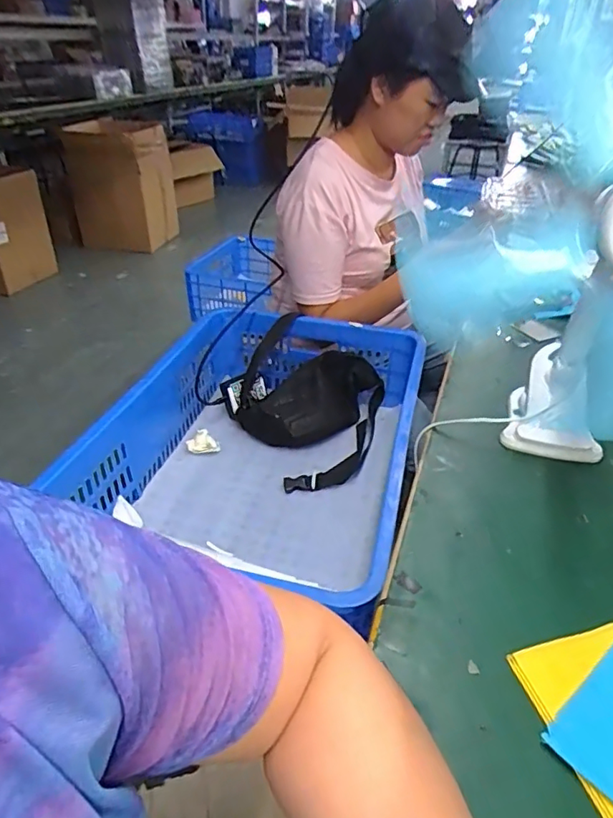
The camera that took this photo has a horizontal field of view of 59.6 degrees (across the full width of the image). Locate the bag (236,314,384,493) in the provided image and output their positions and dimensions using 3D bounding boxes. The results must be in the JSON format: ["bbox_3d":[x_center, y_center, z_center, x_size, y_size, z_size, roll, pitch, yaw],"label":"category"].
[{"bbox_3d":[-0.011,-0.003,0.929,0.248,0.121,0.283,11,37,14],"label":"bag"}]

